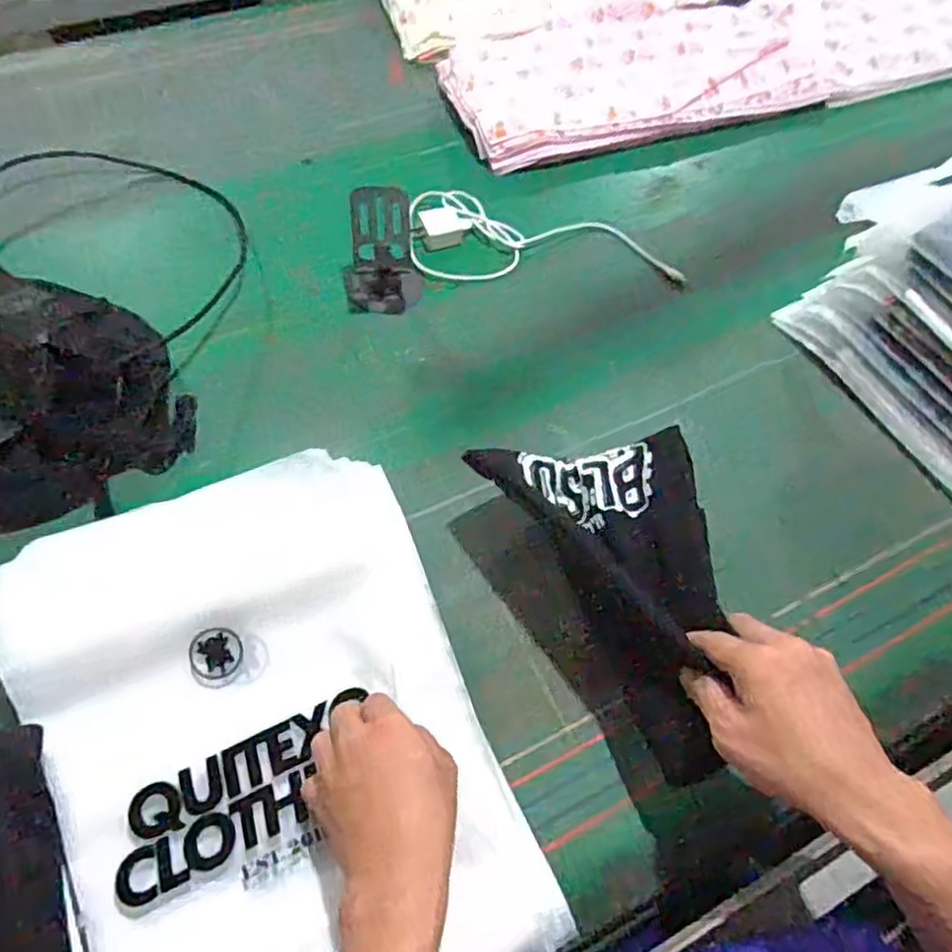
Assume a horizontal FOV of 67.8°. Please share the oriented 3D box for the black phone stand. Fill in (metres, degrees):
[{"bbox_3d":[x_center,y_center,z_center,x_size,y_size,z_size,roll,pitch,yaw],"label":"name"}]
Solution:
[{"bbox_3d":[-0.099,-0.236,0.740,0.085,0.095,0.081,-9,62,-8],"label":"black phone stand"}]

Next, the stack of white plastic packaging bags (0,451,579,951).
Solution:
[{"bbox_3d":[-0.135,0.182,0.481,0.287,0.068,0.388,-22,64,-15],"label":"stack of white plastic packaging bags"}]

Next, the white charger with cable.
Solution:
[{"bbox_3d":[0.077,-0.275,0.802,0.302,0.025,0.128,-1,61,-4],"label":"white charger with cable"}]

